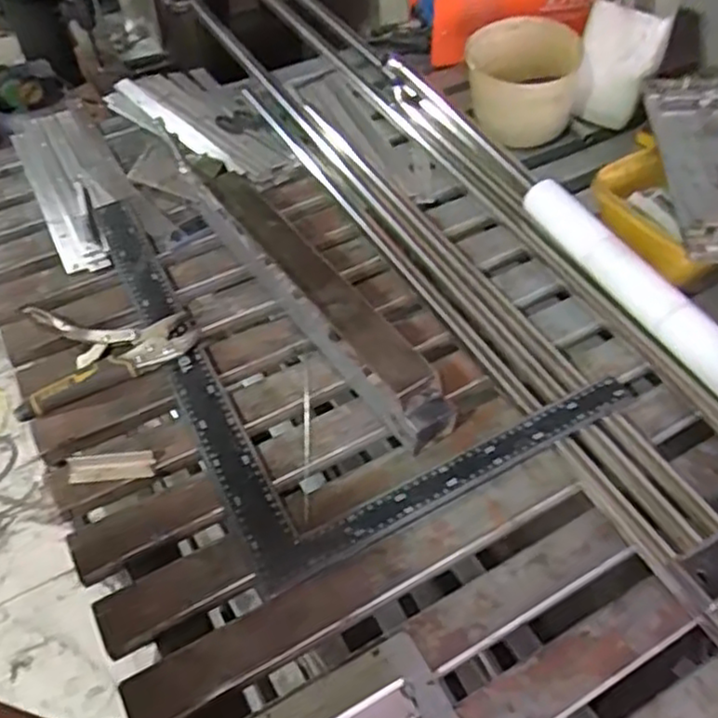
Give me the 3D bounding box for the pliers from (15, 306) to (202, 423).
[{"bbox_3d":[-0.298,-0.023,0.809,0.202,0.022,0.145,-20,51,-13],"label":"pliers"}]

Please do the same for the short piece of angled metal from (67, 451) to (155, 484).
[{"bbox_3d":[-0.248,0.108,0.705,0.083,0.014,0.026,-7,49,-2],"label":"short piece of angled metal"}]

